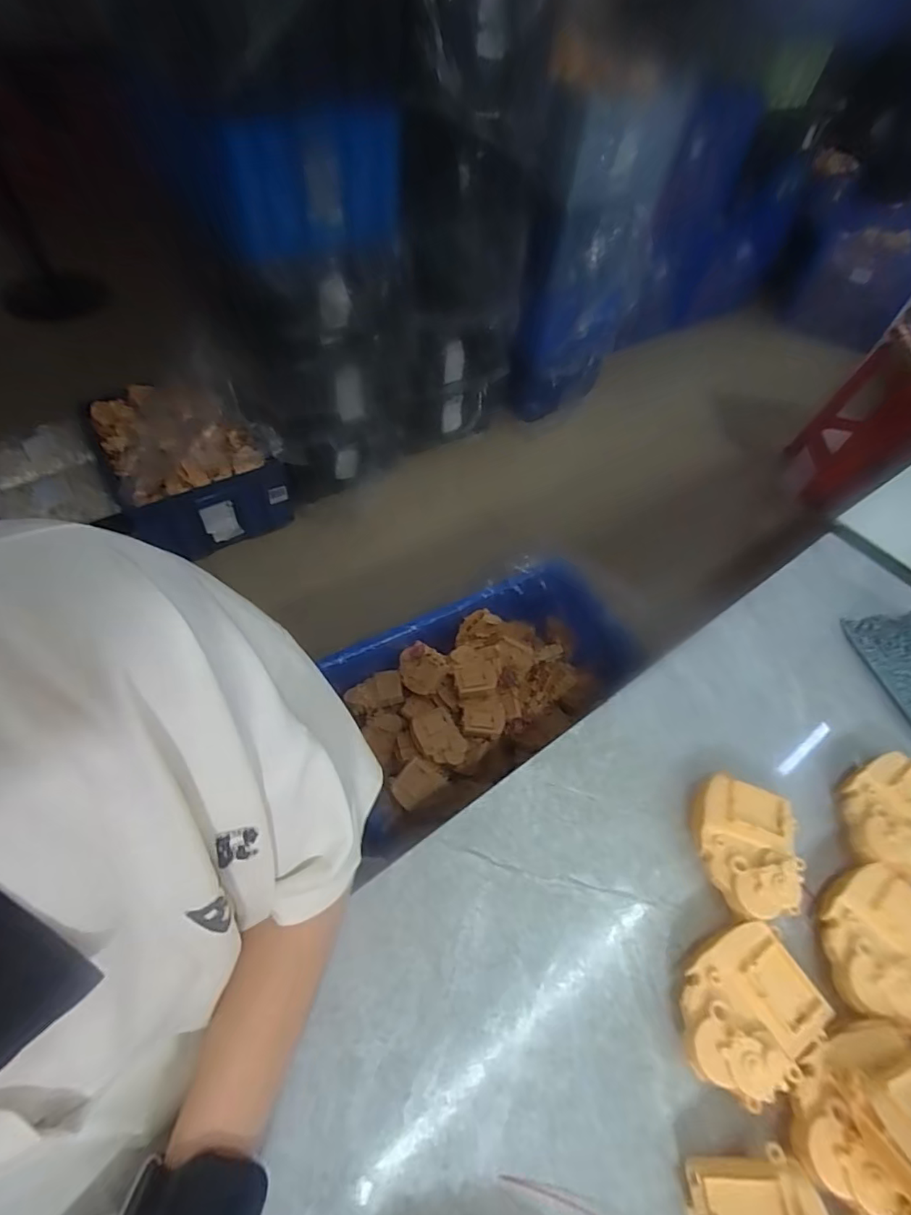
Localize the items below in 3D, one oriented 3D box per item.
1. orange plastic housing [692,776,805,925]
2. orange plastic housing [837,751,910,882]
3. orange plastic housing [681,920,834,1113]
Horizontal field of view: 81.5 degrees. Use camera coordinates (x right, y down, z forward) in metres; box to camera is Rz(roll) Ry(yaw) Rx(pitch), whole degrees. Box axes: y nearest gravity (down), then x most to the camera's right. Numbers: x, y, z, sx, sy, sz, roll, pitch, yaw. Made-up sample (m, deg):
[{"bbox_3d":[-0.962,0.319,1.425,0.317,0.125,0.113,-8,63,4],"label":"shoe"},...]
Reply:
[{"bbox_3d":[0.217,0.180,0.396,0.074,0.031,0.092,13,54,3],"label":"orange plastic housing"},{"bbox_3d":[0.350,0.165,0.420,0.098,0.025,0.075,-17,58,-18],"label":"orange plastic housing"},{"bbox_3d":[0.185,0.260,0.340,0.096,0.033,0.074,-32,64,-26],"label":"orange plastic housing"}]

